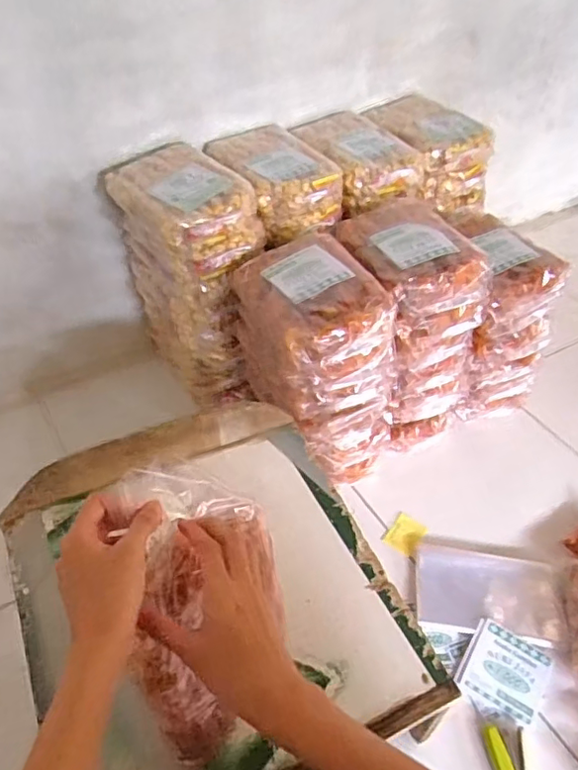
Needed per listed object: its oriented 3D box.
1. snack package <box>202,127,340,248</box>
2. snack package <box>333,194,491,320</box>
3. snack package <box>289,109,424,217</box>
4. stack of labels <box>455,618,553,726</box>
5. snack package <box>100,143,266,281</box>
[{"bbox_3d":[-0.031,-0.352,1.001,0.158,0.084,0.265,-18,47,-20],"label":"snack package"},{"bbox_3d":[0.173,-0.210,0.882,0.157,0.079,0.233,-15,46,-17],"label":"snack package"},{"bbox_3d":[0.123,-0.410,1.064,0.186,0.084,0.262,-13,46,-15],"label":"snack package"},{"bbox_3d":[0.284,0.379,0.780,0.099,0.018,0.118,28,54,21],"label":"stack of labels"},{"bbox_3d":[-0.171,-0.284,0.922,0.148,0.104,0.282,-27,50,-27],"label":"snack package"}]

